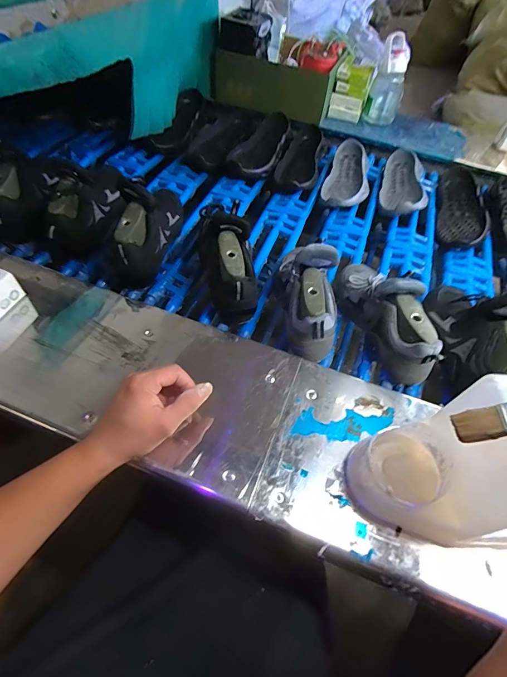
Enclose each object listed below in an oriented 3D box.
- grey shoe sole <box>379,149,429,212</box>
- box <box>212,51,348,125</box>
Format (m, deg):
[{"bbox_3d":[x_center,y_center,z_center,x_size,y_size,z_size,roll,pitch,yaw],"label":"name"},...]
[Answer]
[{"bbox_3d":[0.372,-0.379,0.865,0.102,0.040,0.273,16,54,6],"label":"grey shoe sole"},{"bbox_3d":[0.062,-0.727,1.018,0.321,0.138,0.142,19,54,8],"label":"box"}]

